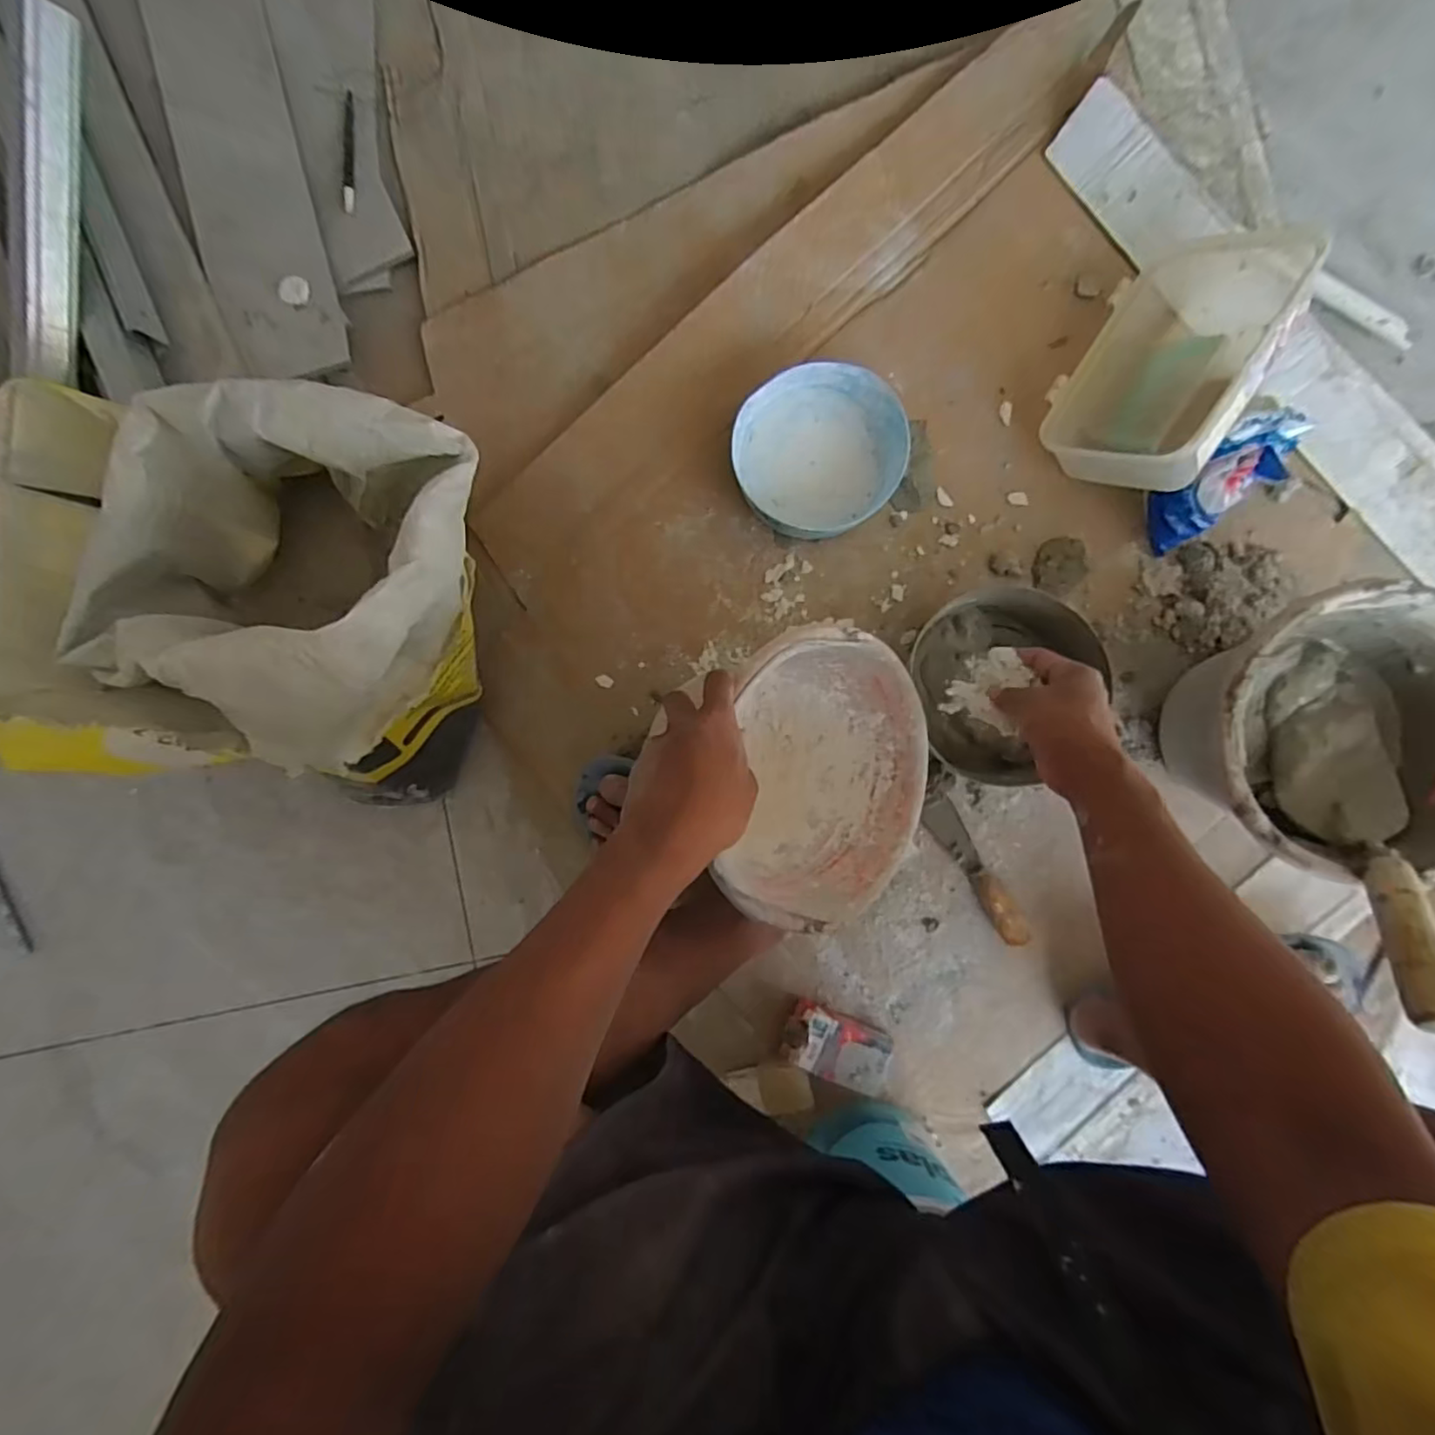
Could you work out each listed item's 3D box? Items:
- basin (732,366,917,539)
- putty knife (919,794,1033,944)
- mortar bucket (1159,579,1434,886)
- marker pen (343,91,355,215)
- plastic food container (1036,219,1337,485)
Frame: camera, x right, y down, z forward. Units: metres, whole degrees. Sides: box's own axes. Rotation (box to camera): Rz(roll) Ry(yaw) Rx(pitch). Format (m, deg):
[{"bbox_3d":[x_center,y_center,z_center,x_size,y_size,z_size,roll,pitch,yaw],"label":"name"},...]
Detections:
[{"bbox_3d":[0.103,-0.270,0.652,0.162,0.053,0.152,0,89,3],"label":"basin"},{"bbox_3d":[0.264,0.155,0.653,0.032,0.022,0.160,-33,88,2],"label":"putty knife"},{"bbox_3d":[0.530,0.011,0.578,0.248,0.160,0.223,0,89,3],"label":"mortar bucket"},{"bbox_3d":[-0.399,-0.610,0.695,0.011,0.010,0.135,-2,89,3],"label":"marker pen"},{"bbox_3d":[0.442,-0.335,0.614,0.146,0.091,0.232,37,93,44],"label":"plastic food container"}]

